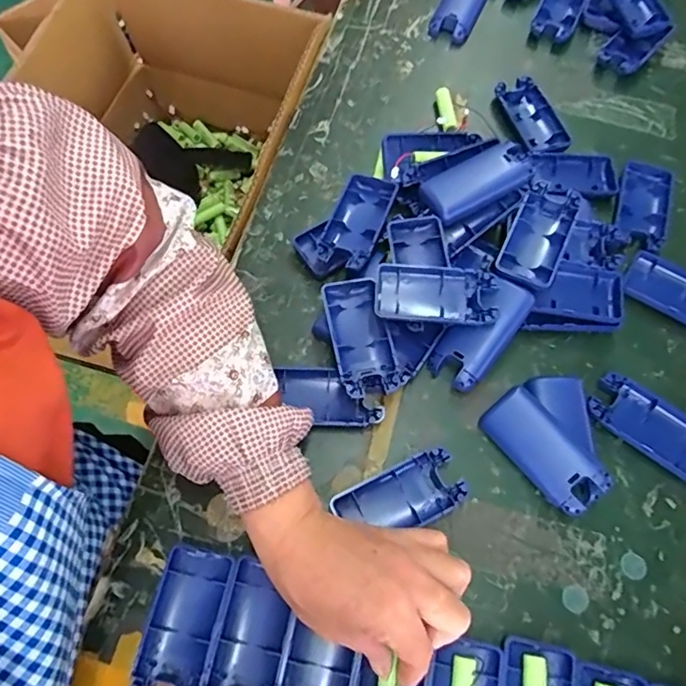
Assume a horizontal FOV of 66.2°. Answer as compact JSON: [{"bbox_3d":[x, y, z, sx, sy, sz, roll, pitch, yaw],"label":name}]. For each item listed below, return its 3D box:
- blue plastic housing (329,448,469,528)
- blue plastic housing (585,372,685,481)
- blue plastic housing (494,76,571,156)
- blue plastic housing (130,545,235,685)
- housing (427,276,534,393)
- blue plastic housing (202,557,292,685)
[{"bbox_3d":[0.040,0.110,0.372,0.088,0.014,0.043,-22,69,-12],"label":"blue plastic housing"},{"bbox_3d":[0.232,0.065,0.394,0.097,0.015,0.044,37,70,13],"label":"blue plastic housing"},{"bbox_3d":[0.182,-0.215,0.506,0.038,0.017,0.089,-17,68,-10],"label":"blue plastic housing"},{"bbox_3d":[-0.102,0.181,0.336,0.045,0.013,0.090,12,66,3],"label":"blue plastic housing"},{"bbox_3d":[0.106,-0.008,0.402,0.040,0.020,0.092,40,91,14],"label":"housing"},{"bbox_3d":[-0.059,0.189,0.335,0.043,0.013,0.089,10,66,2],"label":"blue plastic housing"}]

